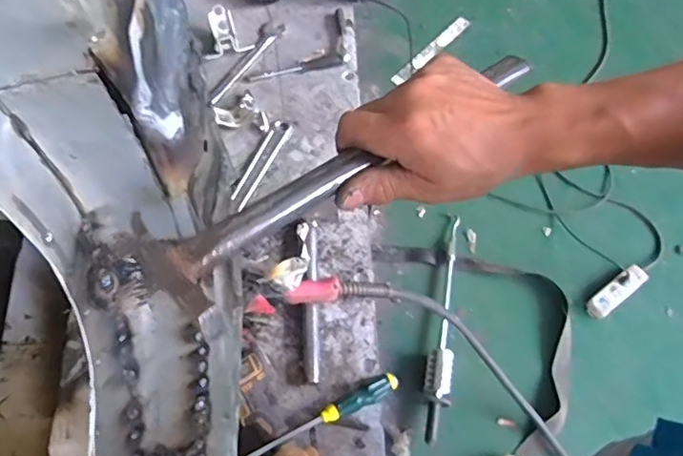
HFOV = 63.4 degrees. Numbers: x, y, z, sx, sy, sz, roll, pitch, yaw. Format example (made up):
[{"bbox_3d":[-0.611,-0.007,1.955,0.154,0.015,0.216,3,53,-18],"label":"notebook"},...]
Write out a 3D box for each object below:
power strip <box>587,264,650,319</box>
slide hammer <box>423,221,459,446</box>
[{"bbox_3d":[0.721,0.167,1.448,0.177,0.046,0.056,-35,68,-12],"label":"power strip"},{"bbox_3d":[0.263,0.232,1.429,0.065,0.053,0.605,7,66,7],"label":"slide hammer"}]

